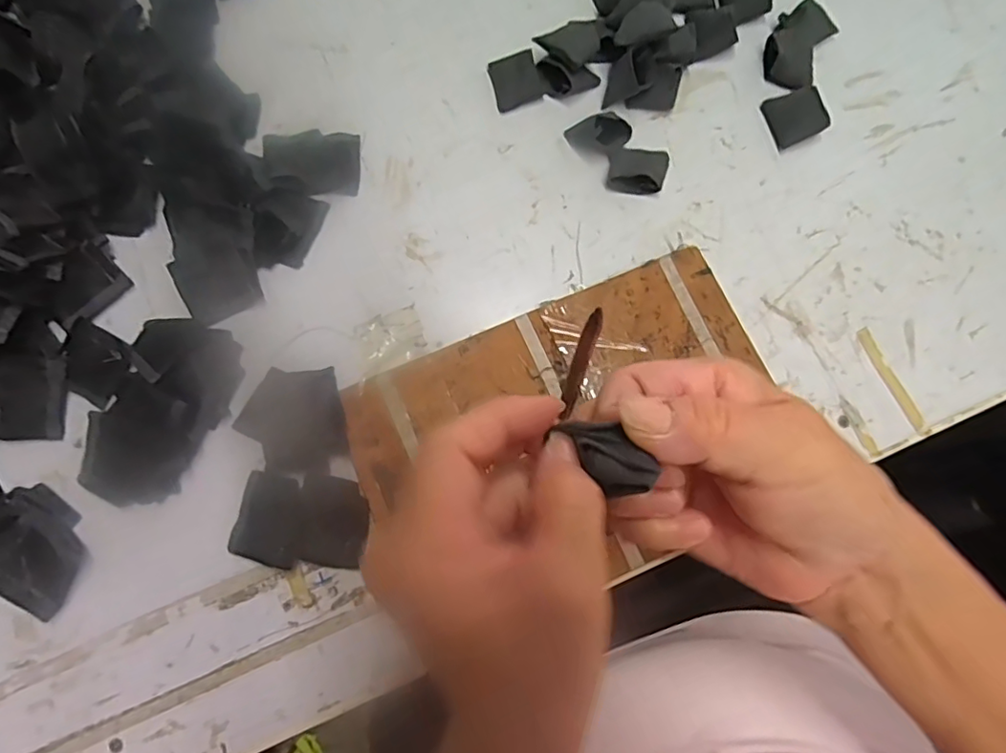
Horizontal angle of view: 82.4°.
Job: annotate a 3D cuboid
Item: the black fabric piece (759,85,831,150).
[{"bbox_3d":[0.216,-0.195,0.426,0.031,0.022,0.041,-15,77,-4],"label":"black fabric piece"}]

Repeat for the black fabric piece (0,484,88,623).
[{"bbox_3d":[-0.293,0.104,0.357,0.078,0.012,0.055,35,79,7],"label":"black fabric piece"}]

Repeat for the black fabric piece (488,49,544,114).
[{"bbox_3d":[0.010,-0.227,0.442,0.036,0.004,0.042,-18,84,7],"label":"black fabric piece"}]

